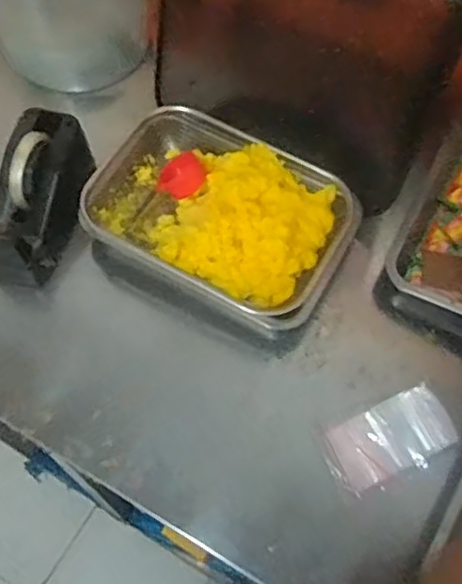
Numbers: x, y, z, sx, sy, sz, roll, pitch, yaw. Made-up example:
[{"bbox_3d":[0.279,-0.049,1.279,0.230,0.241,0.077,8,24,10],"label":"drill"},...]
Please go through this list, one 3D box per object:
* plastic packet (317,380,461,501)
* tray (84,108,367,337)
[{"bbox_3d":[0.170,0.158,0.728,0.138,0.007,0.075,-24,70,-4],"label":"plastic packet"},{"bbox_3d":[-0.017,-0.097,0.827,0.303,0.064,0.218,30,68,12],"label":"tray"}]

